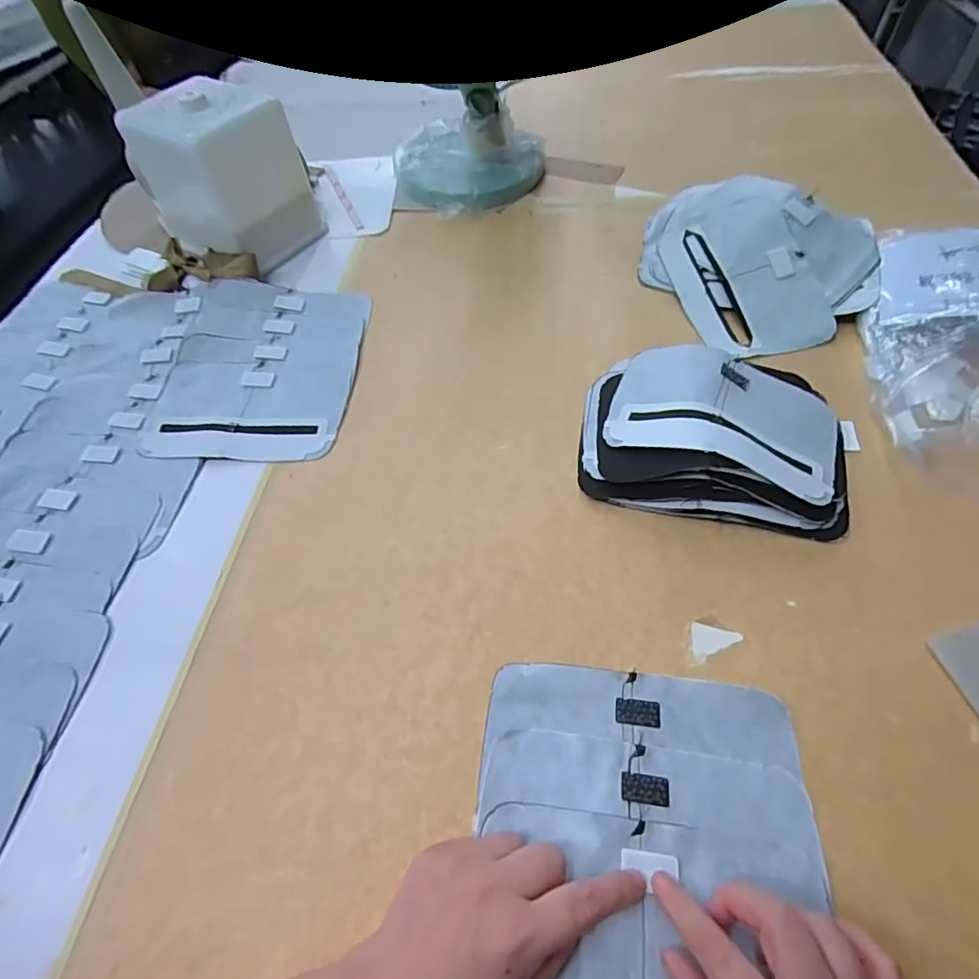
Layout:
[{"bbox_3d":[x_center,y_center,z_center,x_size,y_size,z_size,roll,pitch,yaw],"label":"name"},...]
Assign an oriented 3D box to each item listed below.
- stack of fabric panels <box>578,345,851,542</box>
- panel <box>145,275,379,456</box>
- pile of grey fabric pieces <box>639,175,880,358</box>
[{"bbox_3d":[0.193,-0.054,0.467,0.214,0.053,0.160,8,55,11],"label":"stack of fabric panels"},{"bbox_3d":[-0.244,-0.137,0.576,0.204,0.027,0.248,0,54,5],"label":"panel"},{"bbox_3d":[0.285,-0.256,0.590,0.247,0.066,0.227,20,58,18],"label":"pile of grey fabric pieces"}]

